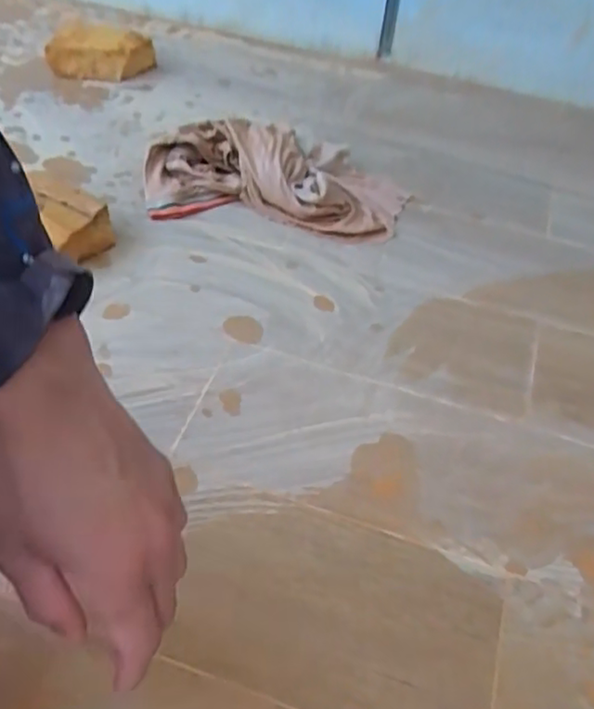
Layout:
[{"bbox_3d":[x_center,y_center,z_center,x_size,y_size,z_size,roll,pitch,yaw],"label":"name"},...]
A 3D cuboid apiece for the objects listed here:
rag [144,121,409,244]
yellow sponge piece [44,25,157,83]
[{"bbox_3d":[-0.026,-0.224,0.791,0.328,0.061,0.149,6,50,1],"label":"rag"},{"bbox_3d":[-0.299,-0.457,0.962,0.161,0.064,0.062,-1,50,-5],"label":"yellow sponge piece"}]

